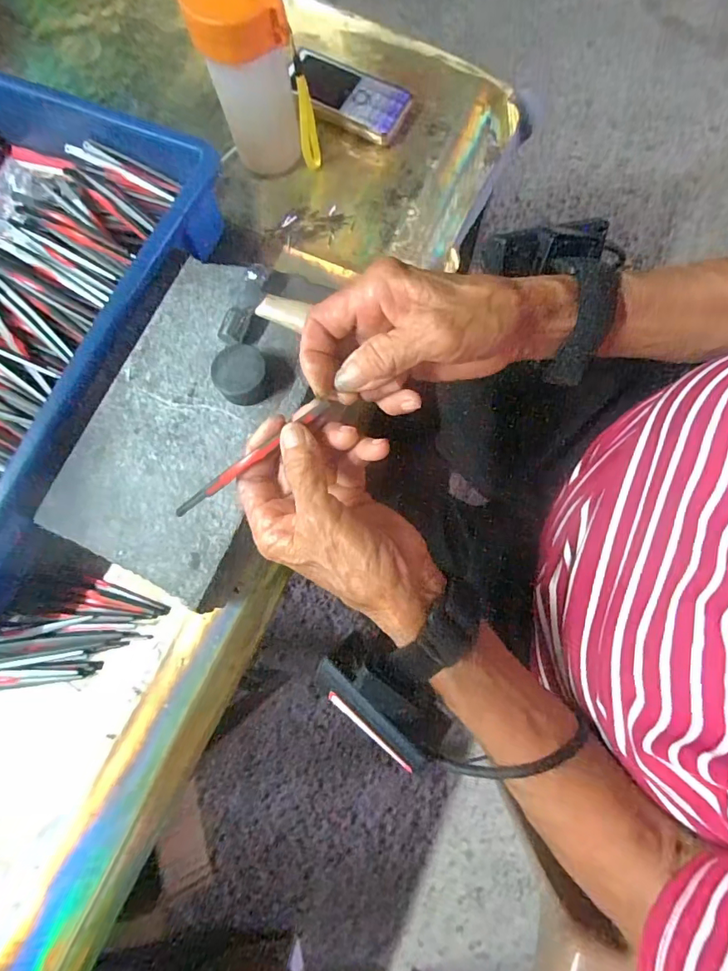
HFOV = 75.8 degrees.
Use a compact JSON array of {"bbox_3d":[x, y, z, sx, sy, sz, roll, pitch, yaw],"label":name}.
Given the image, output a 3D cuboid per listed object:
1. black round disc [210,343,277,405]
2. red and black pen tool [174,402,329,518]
[{"bbox_3d":[-0.084,-0.079,0.329,0.039,0.026,0.039,-1,77,3],"label":"black round disc"},{"bbox_3d":[-0.061,-0.015,0.254,0.100,0.006,0.012,-35,79,3],"label":"red and black pen tool"}]

